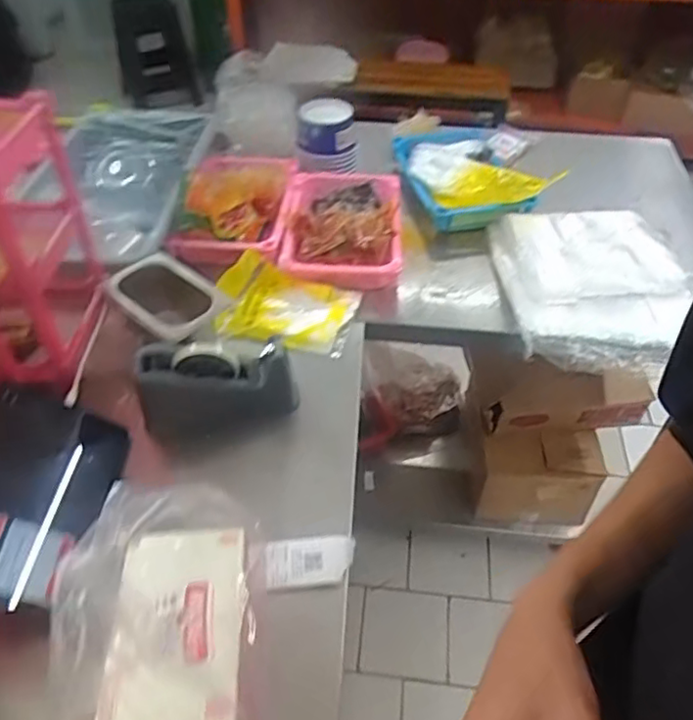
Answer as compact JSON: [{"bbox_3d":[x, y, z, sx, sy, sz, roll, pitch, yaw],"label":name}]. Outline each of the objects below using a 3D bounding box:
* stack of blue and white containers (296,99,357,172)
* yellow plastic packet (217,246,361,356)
[{"bbox_3d":[-0.037,-0.423,1.203,0.112,0.109,0.124,-5,46,-5],"label":"stack of blue and white containers"},{"bbox_3d":[-0.088,-0.084,0.948,0.195,0.043,0.142,23,60,4],"label":"yellow plastic packet"}]

